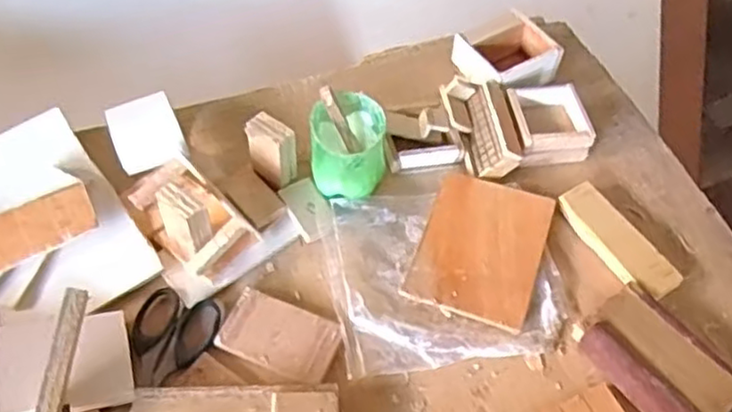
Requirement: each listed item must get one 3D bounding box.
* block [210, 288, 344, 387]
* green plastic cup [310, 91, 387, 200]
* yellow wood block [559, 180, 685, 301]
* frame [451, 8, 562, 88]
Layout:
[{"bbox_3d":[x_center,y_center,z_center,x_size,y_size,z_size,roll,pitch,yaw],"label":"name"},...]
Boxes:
[{"bbox_3d":[-0.059,0.087,0.465,0.076,0.005,0.047,19,57,13],"label":"block"},{"bbox_3d":[-0.013,-0.043,0.518,0.054,0.060,0.054,0,55,0],"label":"green plastic cup"},{"bbox_3d":[0.188,0.026,0.516,0.032,0.017,0.101,-27,59,-18],"label":"yellow wood block"},{"bbox_3d":[0.122,-0.129,0.610,0.082,0.034,0.063,-23,58,-15],"label":"frame"}]

